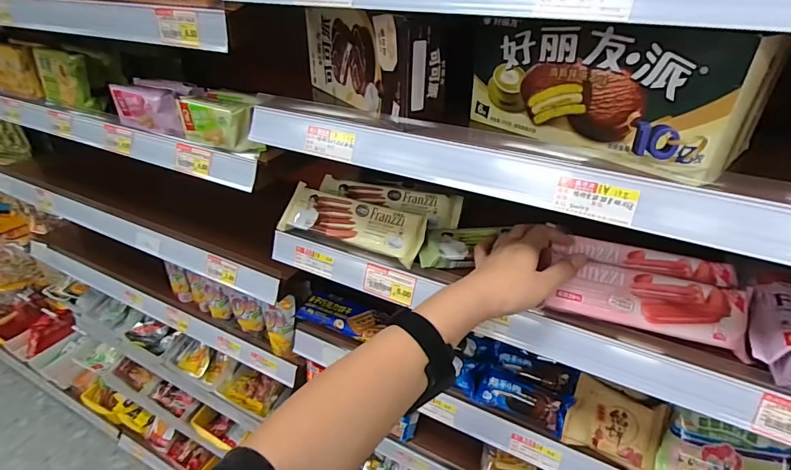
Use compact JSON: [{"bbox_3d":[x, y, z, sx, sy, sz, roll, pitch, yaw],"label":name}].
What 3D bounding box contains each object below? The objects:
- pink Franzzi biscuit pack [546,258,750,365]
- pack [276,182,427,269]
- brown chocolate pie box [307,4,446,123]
[{"bbox_3d":[0.261,0.073,0.455,0.170,0.034,0.065,9,69,17],"label":"pink Franzzi biscuit pack"},{"bbox_3d":[-0.059,-0.016,0.577,0.202,0.021,0.065,15,74,21],"label":"pack"},{"bbox_3d":[-0.029,-0.202,0.492,0.048,0.098,0.222,-21,39,-28],"label":"brown chocolate pie box"}]

